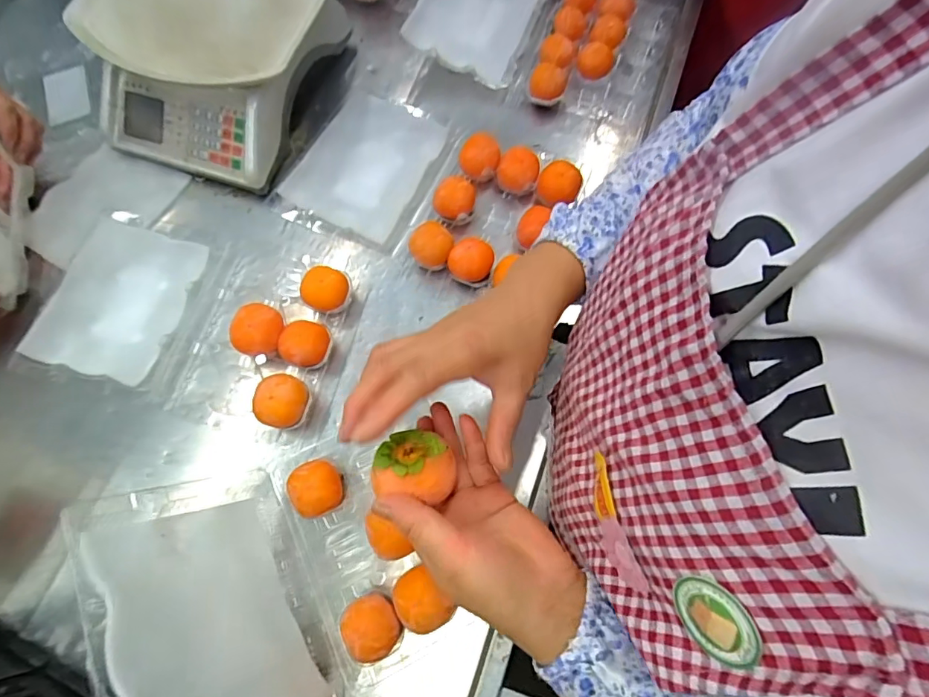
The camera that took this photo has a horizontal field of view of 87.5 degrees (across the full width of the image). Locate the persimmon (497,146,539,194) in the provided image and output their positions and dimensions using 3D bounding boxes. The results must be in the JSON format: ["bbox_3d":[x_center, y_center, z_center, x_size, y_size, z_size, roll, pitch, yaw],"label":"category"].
[{"bbox_3d":[0.067,-0.223,0.618,0.052,0.038,0.055,-1,72,2],"label":"persimmon"}]

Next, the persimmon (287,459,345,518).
[{"bbox_3d":[-0.148,0.141,0.491,0.054,0.036,0.052,-9,72,-1],"label":"persimmon"}]

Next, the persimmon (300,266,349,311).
[{"bbox_3d":[-0.162,-0.067,0.570,0.052,0.034,0.051,-1,72,2],"label":"persimmon"}]

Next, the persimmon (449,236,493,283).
[{"bbox_3d":[0.007,-0.101,0.569,0.051,0.044,0.051,-1,72,2],"label":"persimmon"}]

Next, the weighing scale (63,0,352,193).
[{"bbox_3d":[-0.326,-0.378,0.622,0.291,0.135,0.279,15,73,7],"label":"weighing scale"}]

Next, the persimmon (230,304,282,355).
[{"bbox_3d":[-0.231,-0.018,0.553,0.052,0.049,0.054,-1,72,2],"label":"persimmon"}]

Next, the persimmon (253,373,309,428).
[{"bbox_3d":[-0.196,0.058,0.526,0.052,0.045,0.054,-1,72,2],"label":"persimmon"}]

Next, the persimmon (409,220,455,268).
[{"bbox_3d":[-0.040,-0.124,0.584,0.051,0.041,0.049,-5,72,0],"label":"persimmon"}]

